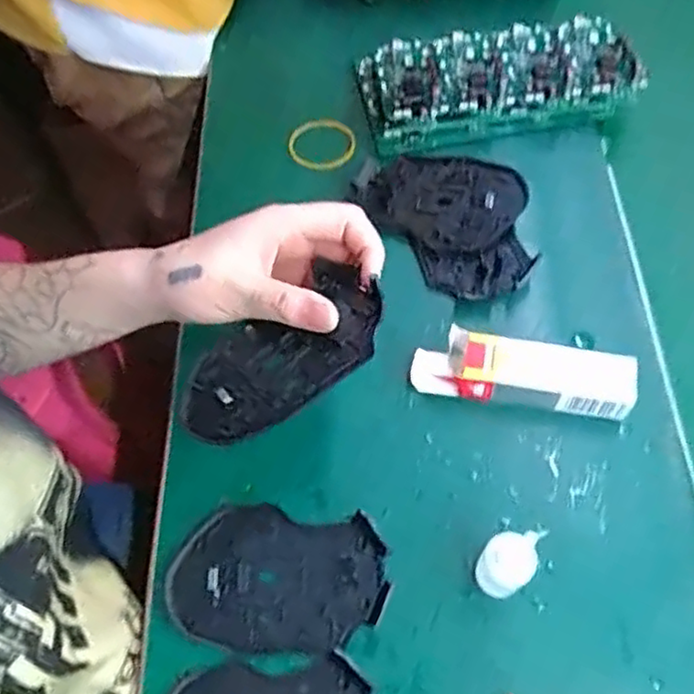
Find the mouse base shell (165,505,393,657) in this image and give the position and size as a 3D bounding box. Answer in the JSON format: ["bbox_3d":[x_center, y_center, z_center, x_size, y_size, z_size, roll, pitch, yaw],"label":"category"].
[{"bbox_3d":[-0.037,0.122,0.359,0.112,0.012,0.072,0,61,2],"label":"mouse base shell"}]

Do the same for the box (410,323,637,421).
[{"bbox_3d":[0.101,0.016,0.398,0.122,0.035,0.031,11,62,8],"label":"box"}]

